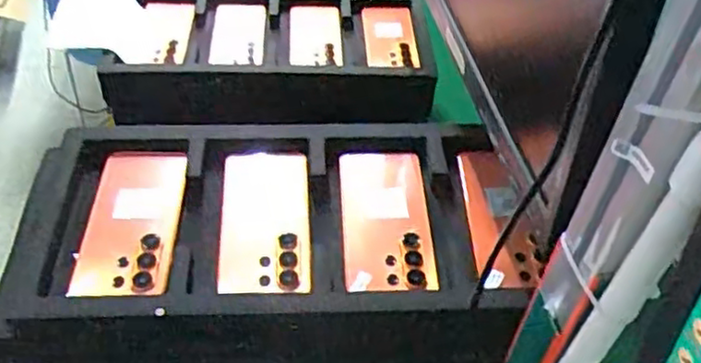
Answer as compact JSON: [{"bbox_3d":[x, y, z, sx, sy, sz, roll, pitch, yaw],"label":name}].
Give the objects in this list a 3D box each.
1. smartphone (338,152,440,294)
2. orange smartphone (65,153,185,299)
[{"bbox_3d":[0.032,0.033,0.649,0.080,0.010,0.178,1,46,-4],"label":"smartphone"},{"bbox_3d":[-0.197,0.036,0.629,0.083,0.010,0.167,0,46,-5],"label":"orange smartphone"}]

